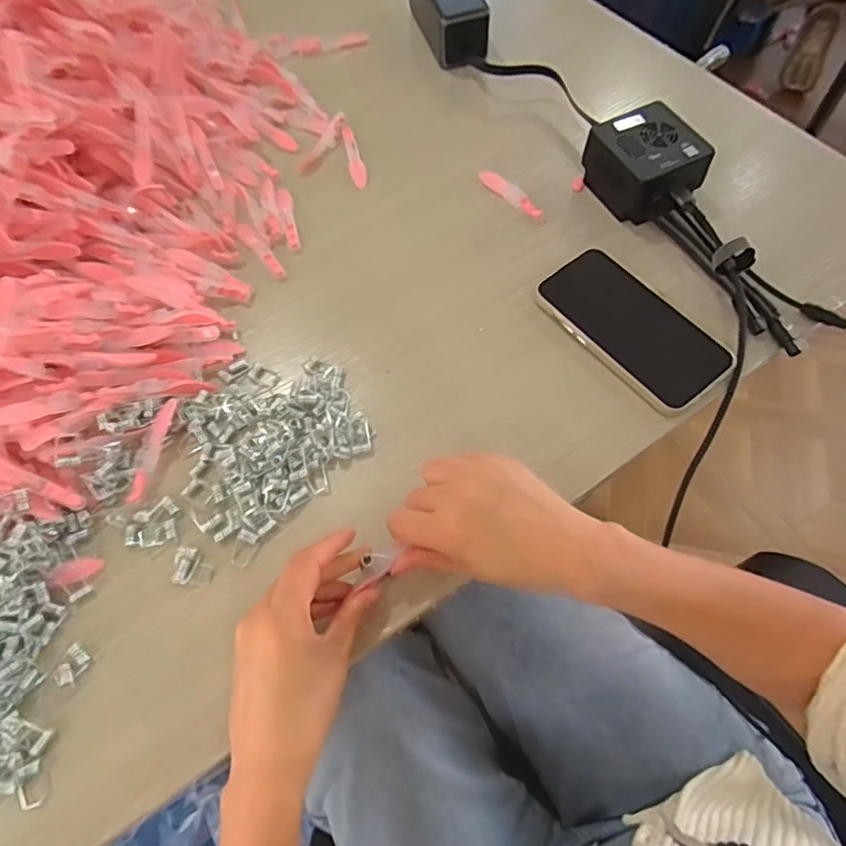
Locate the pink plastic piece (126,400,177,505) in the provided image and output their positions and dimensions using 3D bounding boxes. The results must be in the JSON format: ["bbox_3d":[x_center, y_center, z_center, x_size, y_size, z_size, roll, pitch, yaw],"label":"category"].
[{"bbox_3d":[-0.192,0.017,0.394,0.014,0.005,0.077,8,65,6],"label":"pink plastic piece"}]

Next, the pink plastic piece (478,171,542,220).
[{"bbox_3d":[0.079,-0.208,0.505,0.015,0.008,0.077,-40,69,-16],"label":"pink plastic piece"}]

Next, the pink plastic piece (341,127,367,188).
[{"bbox_3d":[-0.065,-0.254,0.531,0.015,0.007,0.080,-10,64,-3],"label":"pink plastic piece"}]

